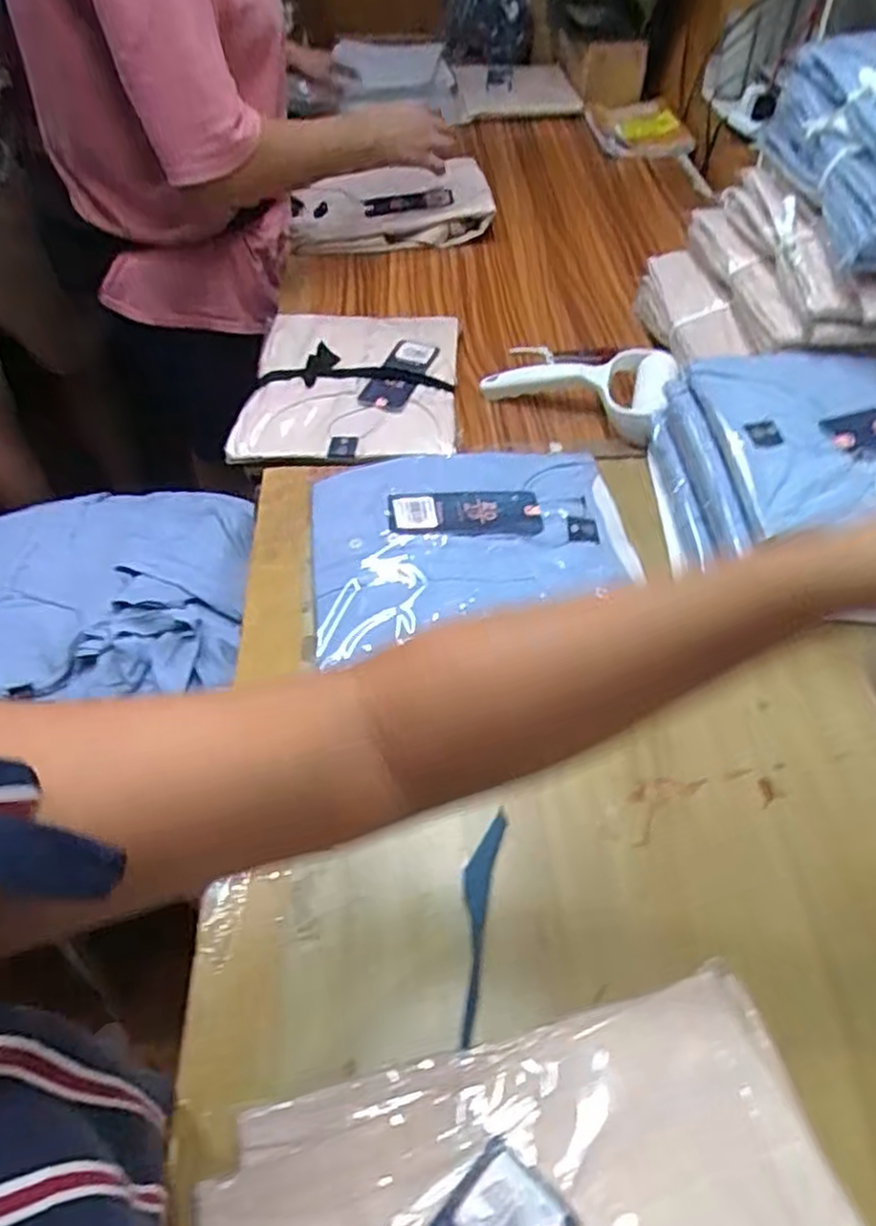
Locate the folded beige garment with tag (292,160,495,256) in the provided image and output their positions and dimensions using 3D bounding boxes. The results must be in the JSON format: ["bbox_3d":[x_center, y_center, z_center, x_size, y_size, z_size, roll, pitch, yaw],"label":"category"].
[{"bbox_3d":[-0.062,-0.539,0.991,0.275,0.072,0.123,-10,51,-8],"label":"folded beige garment with tag"}]

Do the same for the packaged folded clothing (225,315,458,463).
[{"bbox_3d":[-0.082,-0.239,0.722,0.198,0.015,0.253,3,50,3],"label":"packaged folded clothing"}]

